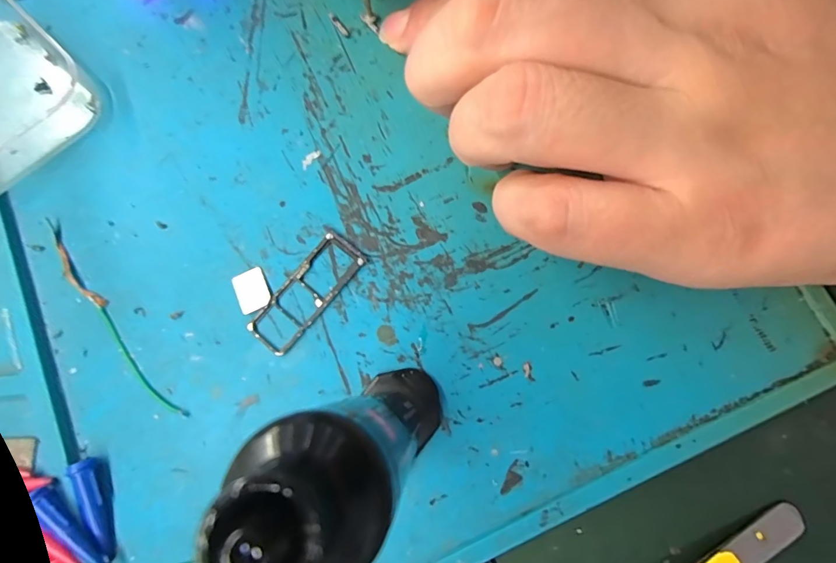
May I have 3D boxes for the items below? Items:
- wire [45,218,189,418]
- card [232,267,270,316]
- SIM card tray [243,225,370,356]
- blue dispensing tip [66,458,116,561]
[{"bbox_3d":[-0.093,0.011,0.129,0.007,0.004,0.078,-40,81,-7],"label":"wire"},{"bbox_3d":[-0.050,0.003,0.130,0.010,0.004,0.013,-23,73,-2],"label":"card"},{"bbox_3d":[-0.034,0.002,0.128,0.016,0.004,0.039,40,82,8],"label":"SIM card tray"},{"bbox_3d":[-0.086,0.060,0.116,0.006,0.006,0.026,-22,79,-4],"label":"blue dispensing tip"}]

